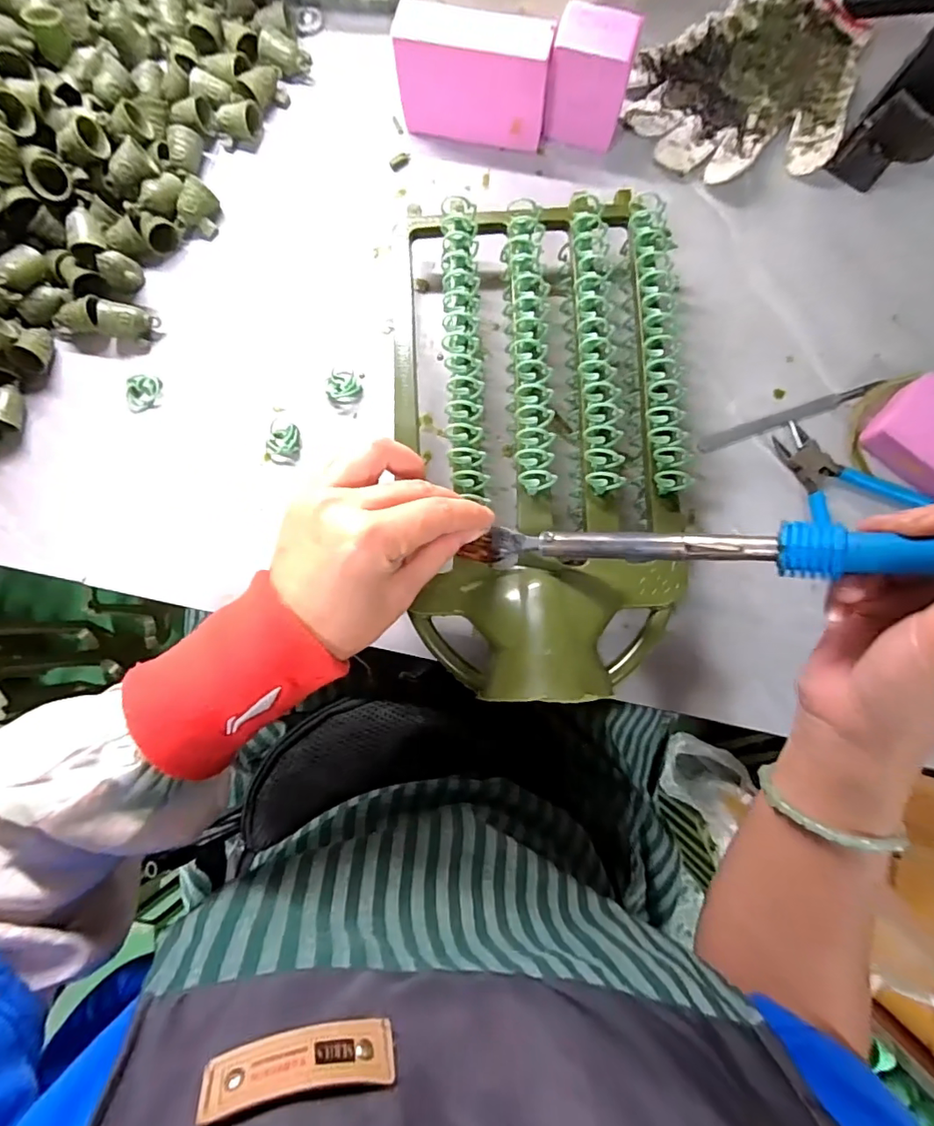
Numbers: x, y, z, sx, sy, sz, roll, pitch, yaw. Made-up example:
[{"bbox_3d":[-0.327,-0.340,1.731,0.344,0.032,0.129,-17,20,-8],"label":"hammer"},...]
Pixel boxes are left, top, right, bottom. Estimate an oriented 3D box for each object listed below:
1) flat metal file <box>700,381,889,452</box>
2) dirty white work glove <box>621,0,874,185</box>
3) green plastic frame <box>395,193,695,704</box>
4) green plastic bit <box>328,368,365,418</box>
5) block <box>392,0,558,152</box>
[{"bbox_3d":[0.232,-0.107,0.381,0.134,0.005,0.010,-20,83,-1],"label":"flat metal file"},{"bbox_3d":[0.232,-0.369,0.409,0.200,0.017,0.148,-36,83,-3],"label":"dirty white work glove"},{"bbox_3d":[0.046,-0.078,0.349,0.177,0.071,0.316,-1,83,1],"label":"green plastic frame"},{"bbox_3d":[-0.090,-0.125,0.388,0.026,0.004,0.032,3,83,2],"label":"green plastic bit"},{"bbox_3d":[0.005,-0.351,0.386,0.109,0.071,0.033,13,83,3],"label":"block"}]

